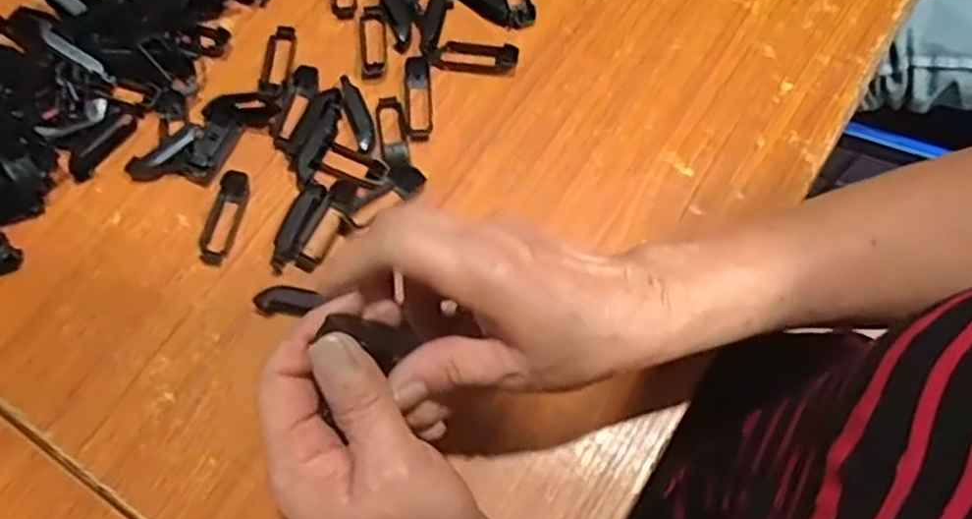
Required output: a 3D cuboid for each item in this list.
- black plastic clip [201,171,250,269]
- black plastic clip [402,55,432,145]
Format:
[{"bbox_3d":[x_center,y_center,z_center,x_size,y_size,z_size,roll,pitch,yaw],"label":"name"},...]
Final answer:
[{"bbox_3d":[-0.158,-0.027,0.433,0.018,0.011,0.059,12,70,6],"label":"black plastic clip"},{"bbox_3d":[-0.044,-0.103,0.460,0.016,0.011,0.057,-5,69,-1],"label":"black plastic clip"}]

